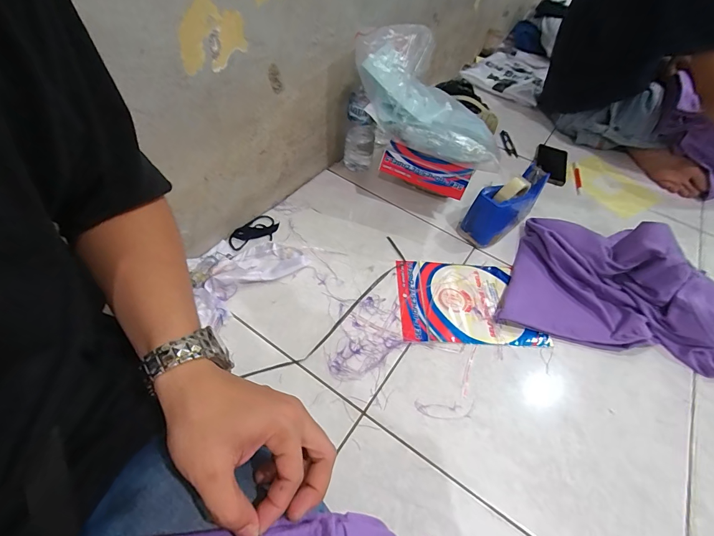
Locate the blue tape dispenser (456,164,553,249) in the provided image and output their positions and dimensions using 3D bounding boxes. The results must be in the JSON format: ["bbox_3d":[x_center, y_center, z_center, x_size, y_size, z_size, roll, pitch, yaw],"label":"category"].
[{"bbox_3d":[0.302,-0.131,0.723,0.185,0.106,0.071,-30,59,-26],"label":"blue tape dispenser"}]

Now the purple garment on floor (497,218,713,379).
[{"bbox_3d":[0.506,0.046,0.594,0.446,0.118,0.264,24,53,14],"label":"purple garment on floor"}]

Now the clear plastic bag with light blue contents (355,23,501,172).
[{"bbox_3d":[0.156,-0.339,0.670,0.284,0.157,0.200,21,51,10],"label":"clear plastic bag with light blue contents"}]

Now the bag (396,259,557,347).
[{"bbox_3d":[0.191,0.059,0.627,0.233,0.011,0.165,2,51,-2],"label":"bag"}]

